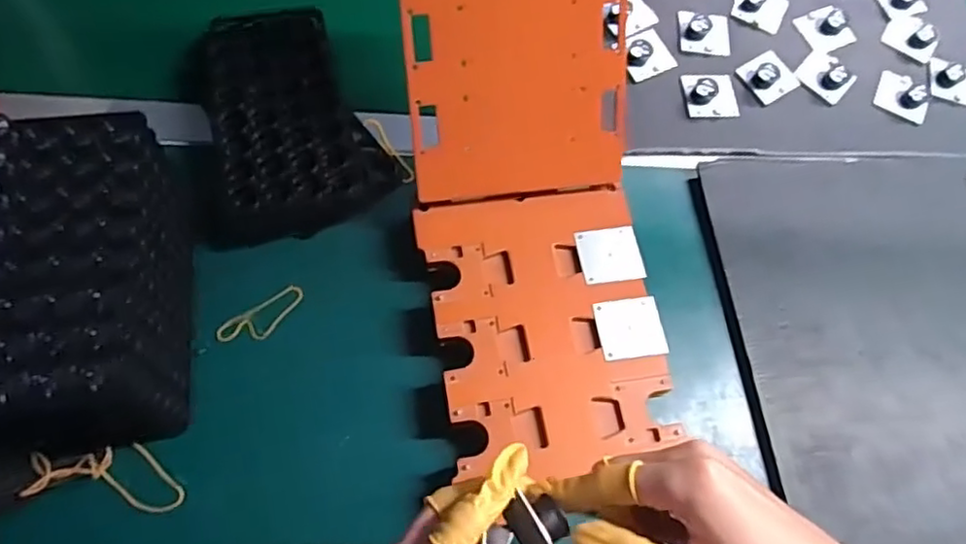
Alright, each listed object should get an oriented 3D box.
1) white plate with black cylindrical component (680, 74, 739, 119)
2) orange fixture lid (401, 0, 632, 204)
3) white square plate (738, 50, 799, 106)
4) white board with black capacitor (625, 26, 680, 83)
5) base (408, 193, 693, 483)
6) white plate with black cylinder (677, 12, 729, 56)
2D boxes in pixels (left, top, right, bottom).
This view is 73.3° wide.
[{"bbox_3d":[0.214,-0.166,0.606,0.050,0.017,0.042,-5,67,-5],"label":"white plate with black cylindrical component"},{"bbox_3d":[0.026,-0.171,0.464,0.162,0.235,0.007,-7,25,-7],"label":"orange fixture lid"},{"bbox_3d":[0.275,-0.191,0.620,0.050,0.016,0.046,-33,72,-16],"label":"white square plate"},{"bbox_3d":[0.156,-0.208,0.616,0.050,0.021,0.045,-22,70,-12],"label":"white board with black capacitor"},{"bbox_3d":[0.046,0.047,0.495,0.167,0.036,0.219,-7,67,-6],"label":"base"},{"bbox_3d":[0.216,-0.234,0.631,0.050,0.021,0.041,4,67,-1],"label":"white plate with black cylinder"}]

